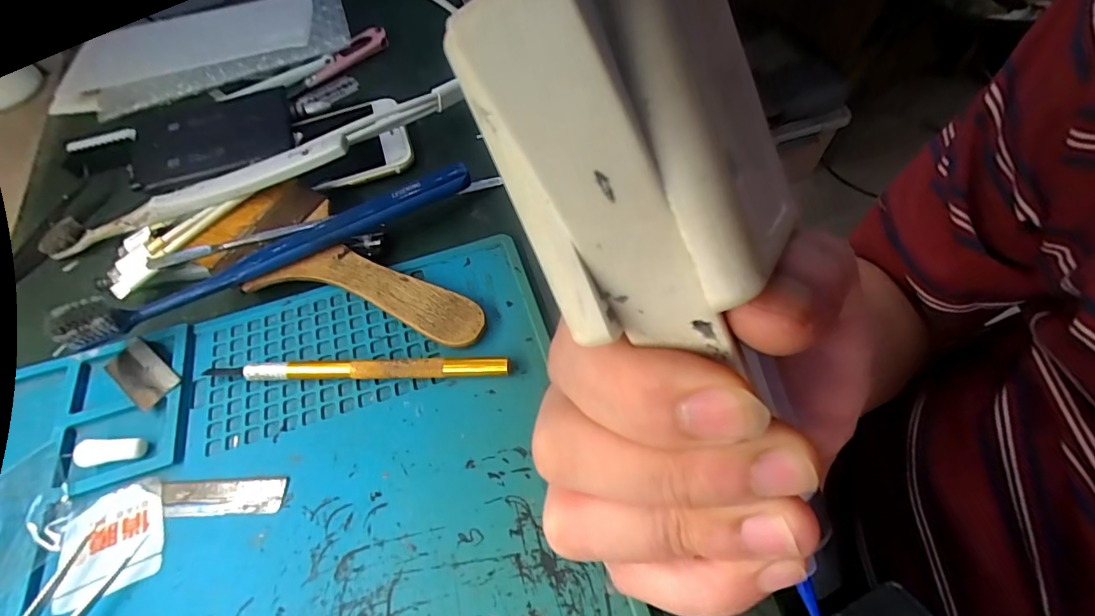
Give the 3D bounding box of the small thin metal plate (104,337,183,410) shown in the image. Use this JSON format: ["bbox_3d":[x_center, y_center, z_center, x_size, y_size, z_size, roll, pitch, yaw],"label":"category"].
[{"bbox_3d":[-0.181,0.029,0.215,0.036,0.004,0.018,33,68,19],"label":"small thin metal plate"}]

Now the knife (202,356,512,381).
[{"bbox_3d":[-0.083,0.027,0.208,0.132,0.009,0.008,-1,58,3],"label":"knife"}]

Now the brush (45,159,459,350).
[{"bbox_3d":[-0.131,-0.025,0.234,0.197,0.024,0.016,-21,59,-9],"label":"brush"}]

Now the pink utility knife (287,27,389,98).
[{"bbox_3d":[-0.148,-0.174,0.336,0.015,0.010,0.081,38,67,24],"label":"pink utility knife"}]

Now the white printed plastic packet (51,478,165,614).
[{"bbox_3d":[-0.164,0.087,0.181,0.036,0.005,0.037,-21,62,-9],"label":"white printed plastic packet"}]

